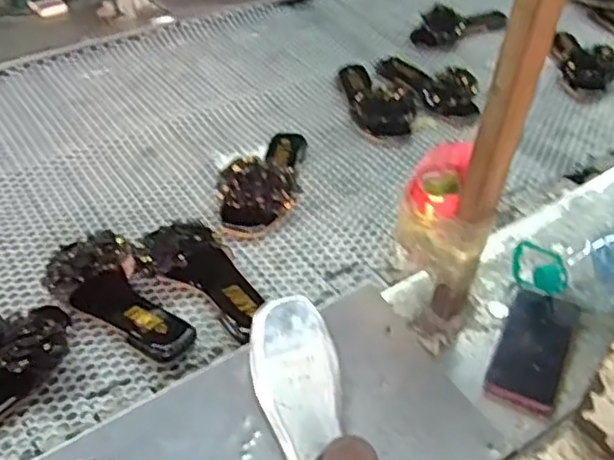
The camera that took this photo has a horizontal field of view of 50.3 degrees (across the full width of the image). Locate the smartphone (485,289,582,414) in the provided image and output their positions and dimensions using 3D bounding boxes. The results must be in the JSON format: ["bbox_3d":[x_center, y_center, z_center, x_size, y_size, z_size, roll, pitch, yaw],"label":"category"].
[{"bbox_3d":[0.262,0.132,0.752,0.072,0.014,0.168,21,47,19],"label":"smartphone"}]

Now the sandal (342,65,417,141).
[{"bbox_3d":[0.125,-0.250,1.182,0.099,0.066,0.230,-6,44,-8],"label":"sandal"}]

